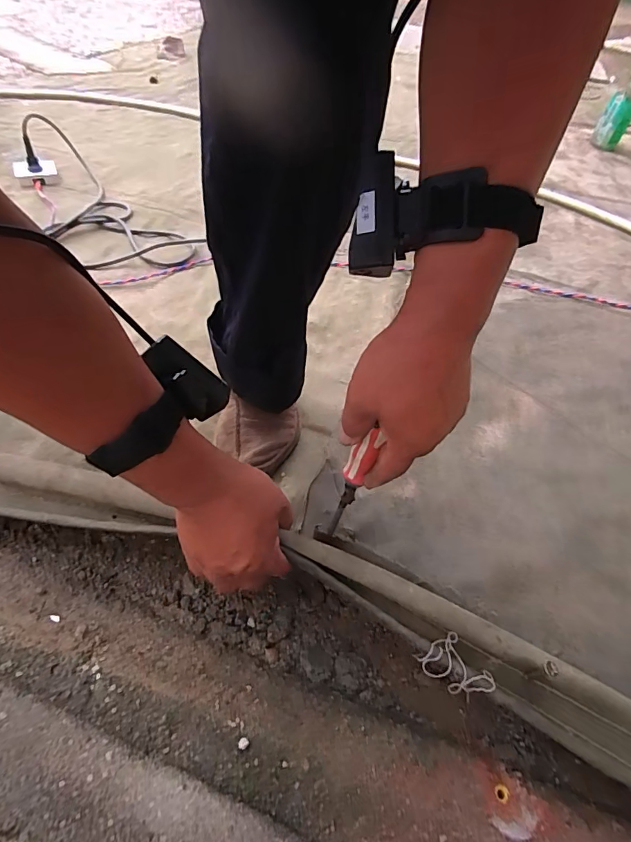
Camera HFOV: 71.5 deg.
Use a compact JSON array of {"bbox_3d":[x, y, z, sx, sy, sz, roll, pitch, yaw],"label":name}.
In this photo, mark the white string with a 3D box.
[{"bbox_3d":[0.110,0.197,0.346,0.041,0.021,0.052,-31,58,-29],"label":"white string"}]

